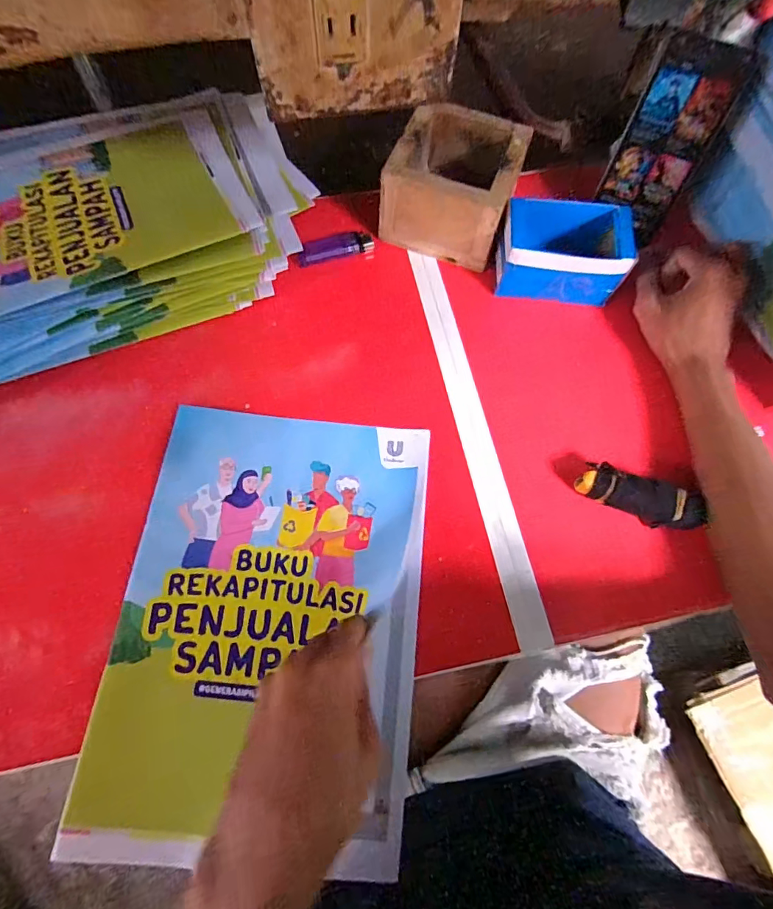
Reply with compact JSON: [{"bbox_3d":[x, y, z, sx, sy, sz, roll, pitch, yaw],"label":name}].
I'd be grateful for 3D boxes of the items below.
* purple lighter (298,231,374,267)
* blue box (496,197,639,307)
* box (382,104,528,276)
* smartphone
[{"bbox_3d":[-0.054,-0.217,0.476,0.079,0.014,0.022,-20,71,-9],"label":"purple lighter"},{"bbox_3d":[0.169,-0.200,0.446,0.122,0.067,0.080,9,69,2],"label":"blue box"},{"bbox_3d":[0.071,-0.279,0.469,0.119,0.087,0.125,21,70,7],"label":"box"},{"bbox_3d":[0.264,-0.295,0.432,0.080,0.149,0.015,28,48,8],"label":"smartphone"}]

